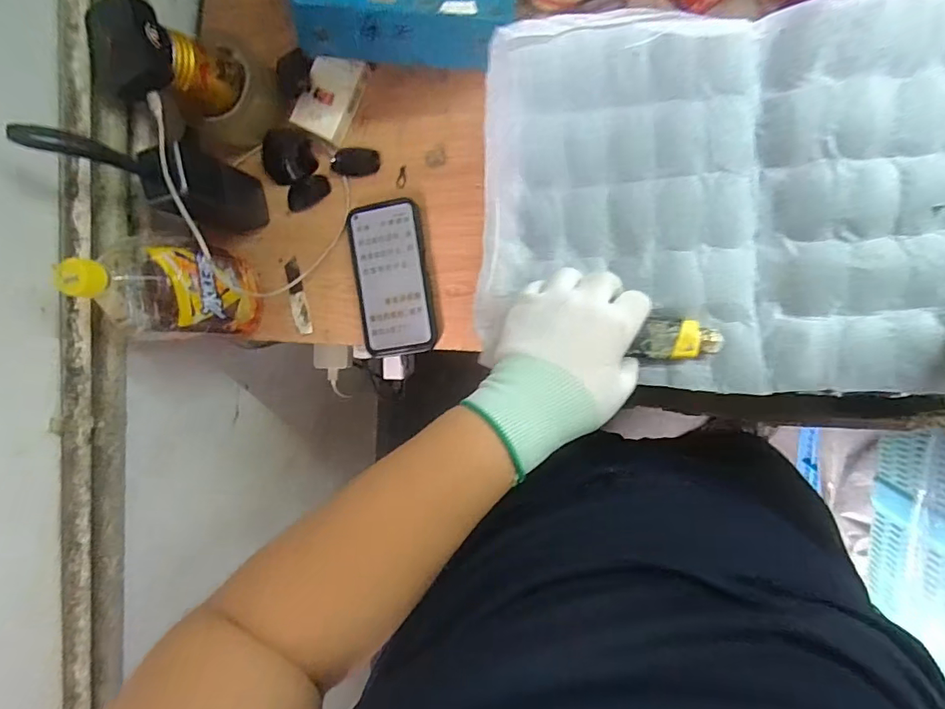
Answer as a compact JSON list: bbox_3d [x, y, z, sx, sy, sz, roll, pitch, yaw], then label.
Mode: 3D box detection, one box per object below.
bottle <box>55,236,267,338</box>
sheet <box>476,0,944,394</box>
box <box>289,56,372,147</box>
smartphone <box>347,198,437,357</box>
[{"bbox_3d":[-0.298,-0.066,0.469,0.099,0.181,0.089,8,93,8],"label":"bottle"},{"bbox_3d":[0.212,-0.116,0.372,0.405,0.031,0.283,-1,92,8],"label":"sheet"},{"bbox_3d":[-0.153,-0.277,0.532,0.060,0.025,0.089,24,95,7],"label":"box"},{"bbox_3d":[-0.086,-0.082,0.535,0.079,0.018,0.161,-7,91,9],"label":"smartphone"}]

